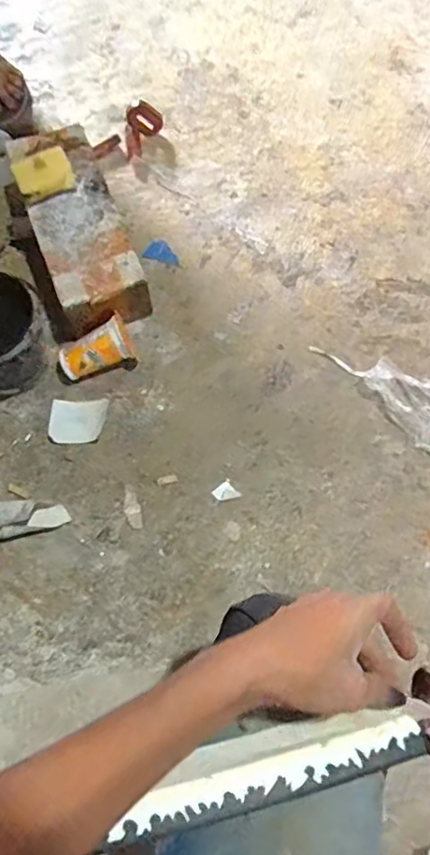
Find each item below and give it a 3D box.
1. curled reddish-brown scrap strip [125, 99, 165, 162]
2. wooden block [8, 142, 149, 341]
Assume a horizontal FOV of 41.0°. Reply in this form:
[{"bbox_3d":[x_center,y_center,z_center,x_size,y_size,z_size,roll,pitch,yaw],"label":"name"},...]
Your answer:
[{"bbox_3d":[-0.115,-0.477,0.926,0.058,0.049,0.089,0,67,-1],"label":"curled reddish-brown scrap strip"},{"bbox_3d":[-0.185,-0.251,0.806,0.121,0.106,0.248,-23,70,-10],"label":"wooden block"}]

